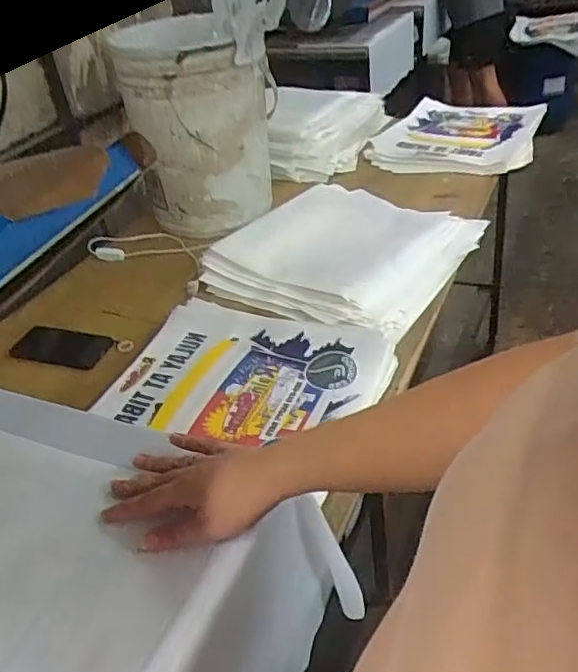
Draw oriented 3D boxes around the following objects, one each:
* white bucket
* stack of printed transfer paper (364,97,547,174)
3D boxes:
[{"bbox_3d":[-0.173,-0.404,1.205,0.249,0.388,0.256,-4,36,3],"label":"white bucket"},{"bbox_3d":[0.437,-0.525,1.599,0.415,0.079,0.444,6,38,17],"label":"stack of printed transfer paper"}]

